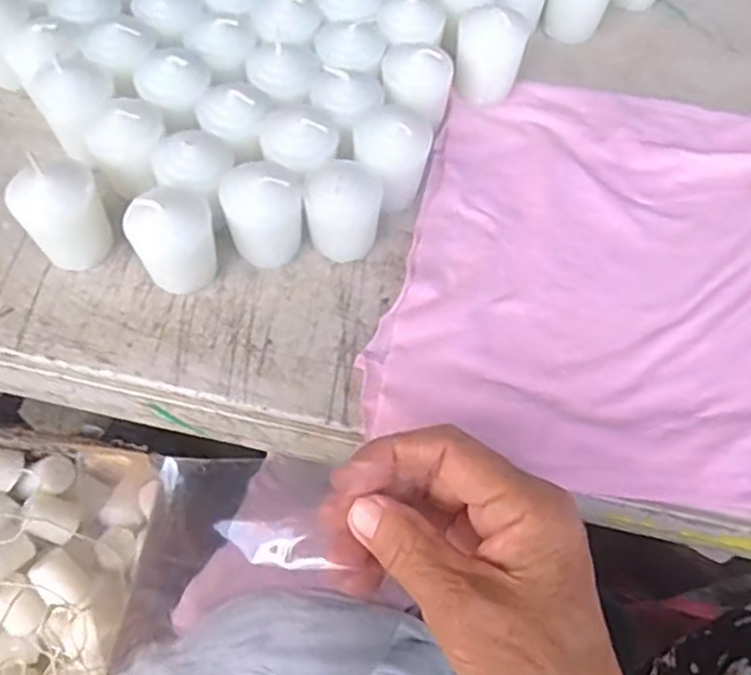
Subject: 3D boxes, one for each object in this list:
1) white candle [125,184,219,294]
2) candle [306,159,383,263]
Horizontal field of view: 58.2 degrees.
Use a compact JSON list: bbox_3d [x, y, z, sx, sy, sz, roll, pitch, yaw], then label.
[{"bbox_3d":[-0.095,-0.047,0.316,0.035,0.049,0.033,1,60,-3],"label":"white candle"},{"bbox_3d":[-0.015,-0.065,0.330,0.034,0.049,0.035,7,60,0],"label":"candle"}]

